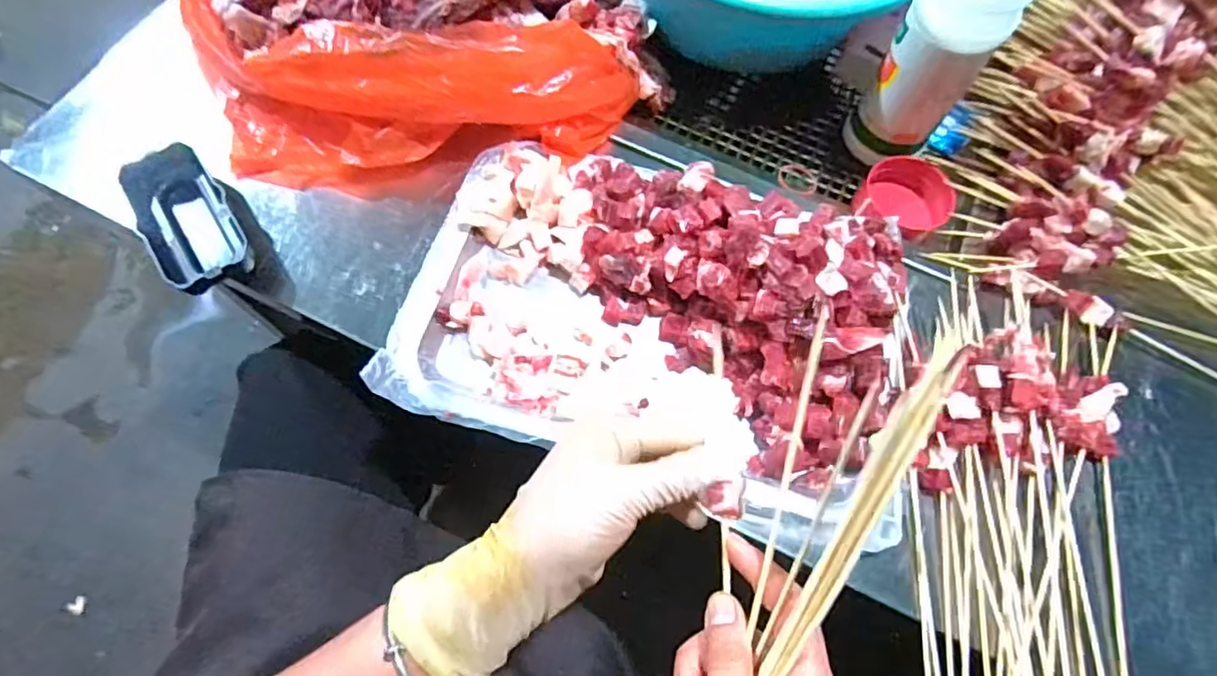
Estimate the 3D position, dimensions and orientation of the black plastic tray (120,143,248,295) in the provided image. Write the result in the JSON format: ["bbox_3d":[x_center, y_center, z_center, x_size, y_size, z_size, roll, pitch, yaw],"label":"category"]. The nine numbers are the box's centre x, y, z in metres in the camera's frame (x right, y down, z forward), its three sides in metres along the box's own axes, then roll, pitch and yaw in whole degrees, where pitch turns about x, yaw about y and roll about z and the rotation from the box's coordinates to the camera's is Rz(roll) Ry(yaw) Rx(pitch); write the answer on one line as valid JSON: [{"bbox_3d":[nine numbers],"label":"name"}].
[{"bbox_3d":[-0.278,-0.073,0.391,0.055,0.034,0.107,-30,73,-13],"label":"black plastic tray"}]

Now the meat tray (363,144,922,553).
[{"bbox_3d":[0.040,-0.020,0.368,0.316,0.067,0.212,19,69,4],"label":"meat tray"}]

